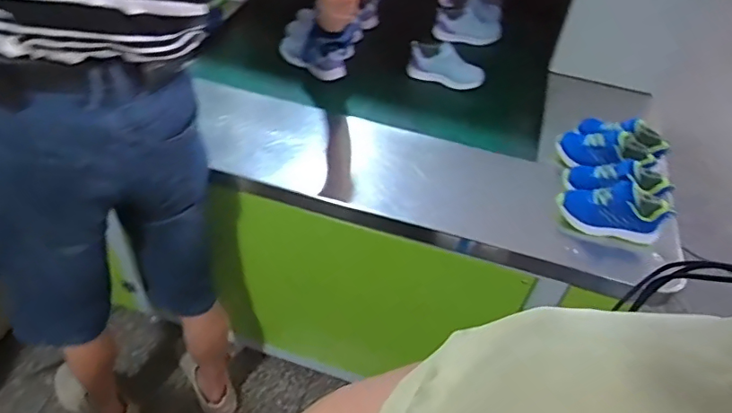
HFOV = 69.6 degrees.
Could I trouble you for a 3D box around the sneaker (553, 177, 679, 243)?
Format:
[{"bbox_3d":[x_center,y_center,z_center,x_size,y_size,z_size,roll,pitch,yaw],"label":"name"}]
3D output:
[{"bbox_3d":[0.408,0.004,0.863,0.166,0.070,0.068,15,45,7],"label":"sneaker"}]

